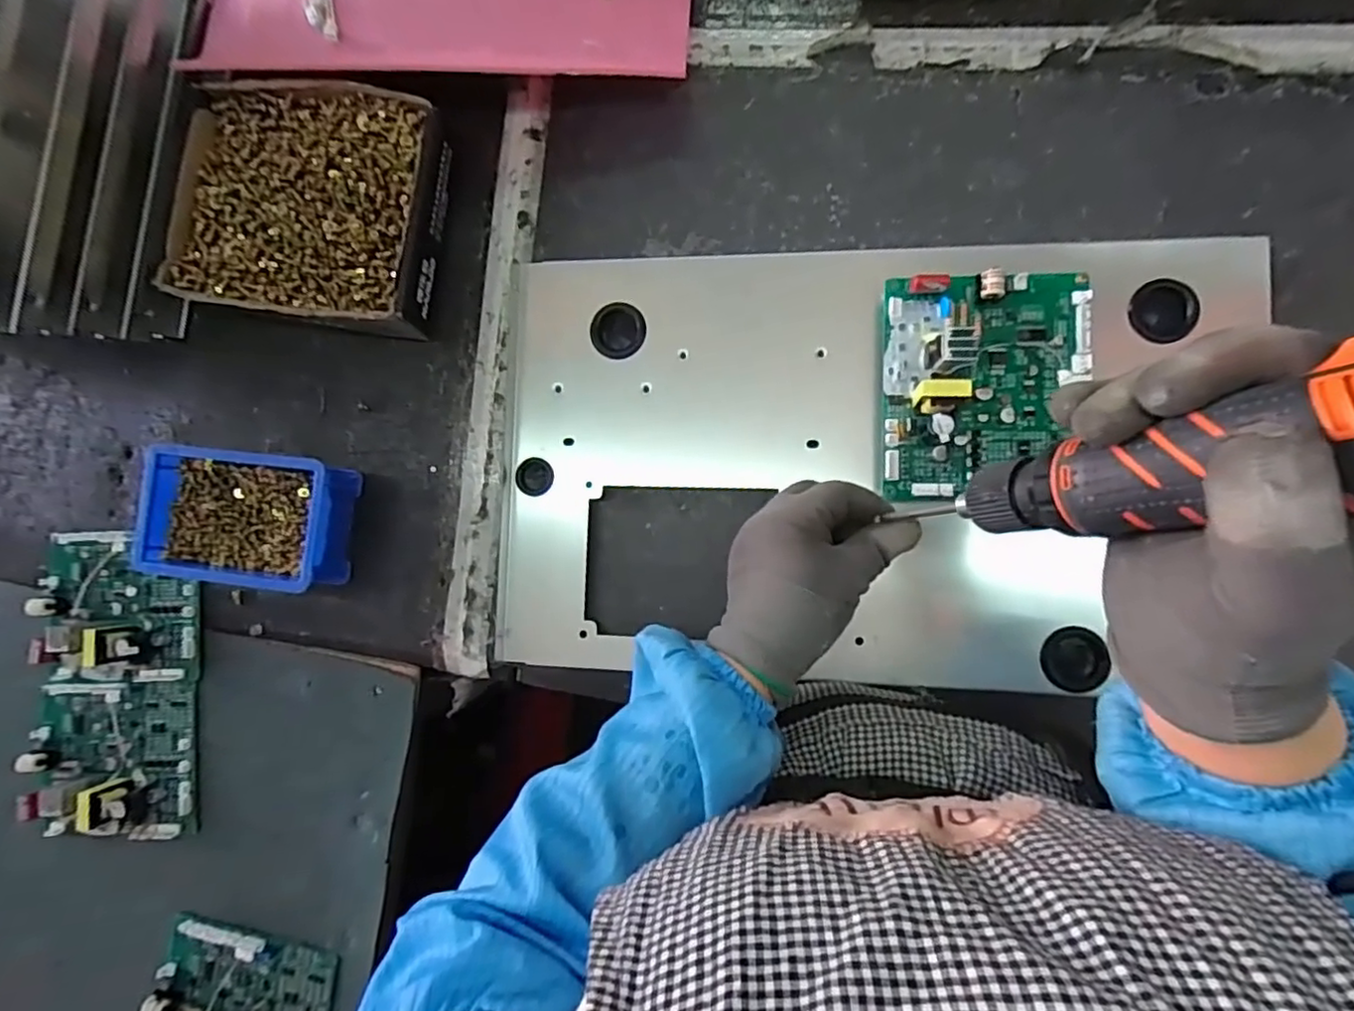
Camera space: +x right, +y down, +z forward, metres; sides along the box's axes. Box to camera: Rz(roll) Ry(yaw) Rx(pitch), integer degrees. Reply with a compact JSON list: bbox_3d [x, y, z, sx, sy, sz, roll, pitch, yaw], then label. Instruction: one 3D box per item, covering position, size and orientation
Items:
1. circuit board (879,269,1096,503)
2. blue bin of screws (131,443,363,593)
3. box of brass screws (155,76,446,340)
[{"bbox_3d":[0.199,-0.079,0.408,0.129,0.035,0.148,1,88,9],"label":"circuit board"},{"bbox_3d":[-0.331,0.010,0.500,0.147,0.058,0.099,5,87,8],"label":"blue bin of screws"},{"bbox_3d":[-0.284,-0.233,0.504,0.214,0.055,0.186,12,90,9],"label":"box of brass screws"}]

